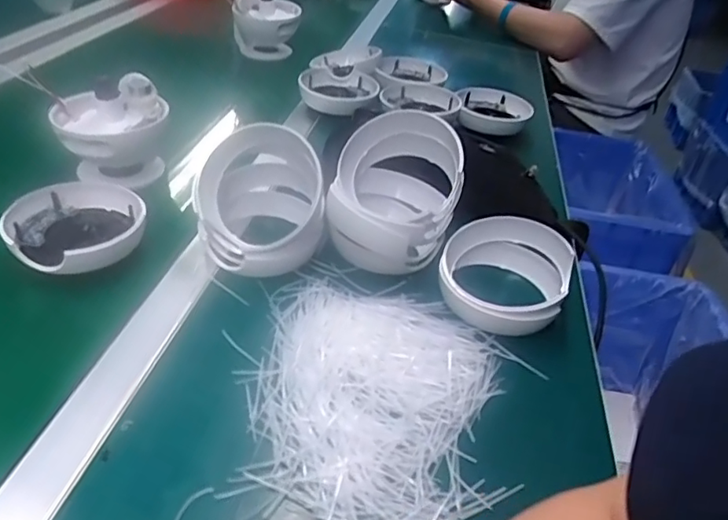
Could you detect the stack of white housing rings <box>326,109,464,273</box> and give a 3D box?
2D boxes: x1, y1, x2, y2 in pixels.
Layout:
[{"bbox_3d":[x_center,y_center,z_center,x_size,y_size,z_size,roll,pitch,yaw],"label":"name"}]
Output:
[{"bbox_3d":[0.031,-0.067,0.559,0.116,0.121,0.118,12,37,5],"label":"stack of white housing rings"}]

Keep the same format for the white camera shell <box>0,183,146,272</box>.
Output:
[{"bbox_3d":[-0.266,-0.031,0.530,0.114,0.028,0.110,5,37,-4],"label":"white camera shell"}]

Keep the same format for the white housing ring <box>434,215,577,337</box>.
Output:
[{"bbox_3d":[0.129,0.012,0.534,0.115,0.054,0.123,5,35,-4],"label":"white housing ring"}]

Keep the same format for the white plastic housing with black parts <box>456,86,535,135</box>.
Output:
[{"bbox_3d":[0.198,-0.226,0.871,0.116,0.033,0.111,11,35,5],"label":"white plastic housing with black parts"}]

